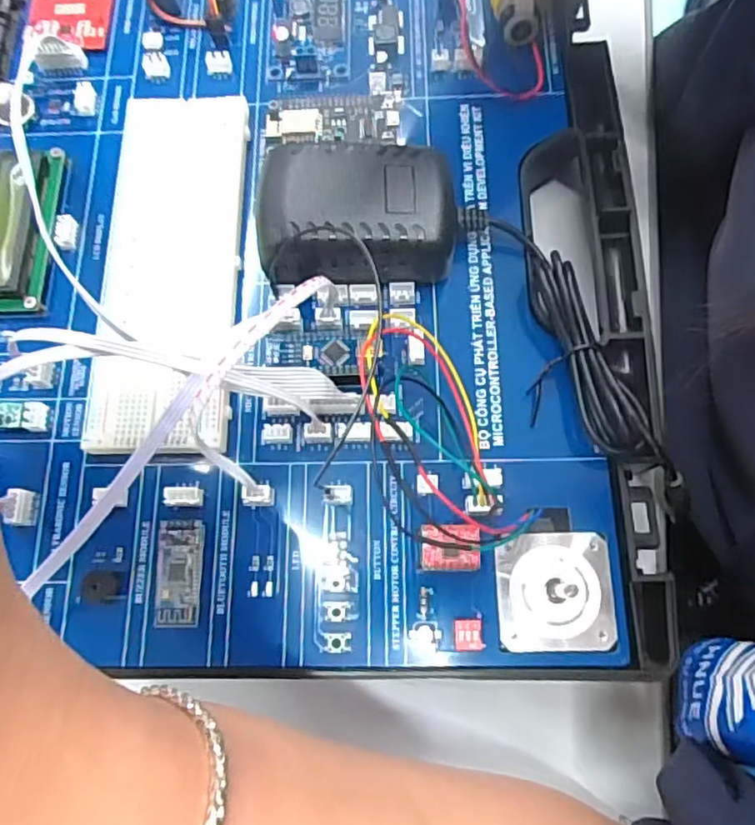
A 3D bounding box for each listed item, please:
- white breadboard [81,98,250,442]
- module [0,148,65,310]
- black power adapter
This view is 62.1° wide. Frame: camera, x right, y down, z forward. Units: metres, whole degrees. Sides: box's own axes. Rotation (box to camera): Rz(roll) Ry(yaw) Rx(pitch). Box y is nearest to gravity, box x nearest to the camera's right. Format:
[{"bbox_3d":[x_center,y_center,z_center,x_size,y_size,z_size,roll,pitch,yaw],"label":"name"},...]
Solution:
[{"bbox_3d":[-0.087,-0.064,0.266,0.056,0.011,0.163,-2,73,2],"label":"white breadboard"},{"bbox_3d":[-0.159,-0.081,0.270,0.038,0.015,0.077,-5,72,2],"label":"module"},{"bbox_3d":[-0.008,-0.077,0.255,0.074,0.036,0.048,-2,73,2],"label":"black power adapter"}]

